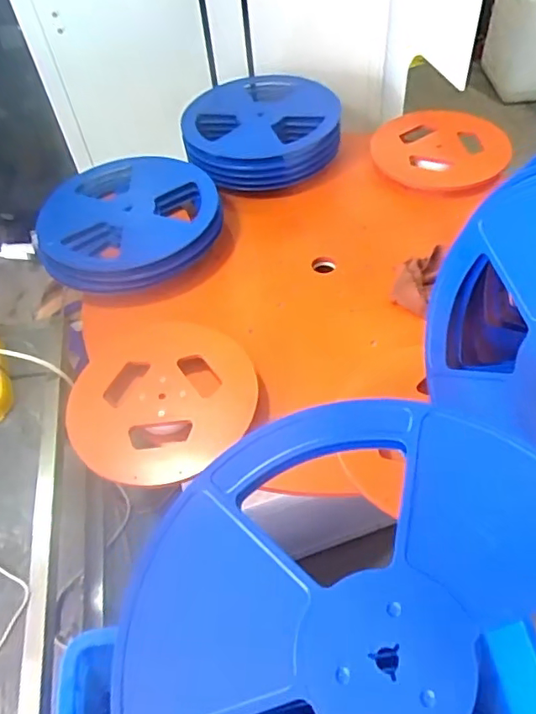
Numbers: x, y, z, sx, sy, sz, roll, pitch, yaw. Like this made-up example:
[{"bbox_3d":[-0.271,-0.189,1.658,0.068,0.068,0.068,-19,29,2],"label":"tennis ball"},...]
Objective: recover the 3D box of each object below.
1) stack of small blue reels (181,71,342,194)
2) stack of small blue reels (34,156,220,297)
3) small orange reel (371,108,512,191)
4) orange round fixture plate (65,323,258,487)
[{"bbox_3d":[-0.013,-0.482,1.179,0.318,0.080,0.304,-2,52,3],"label":"stack of small blue reels"},{"bbox_3d":[-0.252,-0.261,1.052,0.319,0.077,0.303,-11,52,-4],"label":"stack of small blue reels"},{"bbox_3d":[0.337,-0.410,1.102,0.253,0.032,0.230,-4,52,2],"label":"small orange reel"},{"bbox_3d":[-0.158,0.054,0.820,0.273,0.041,0.278,29,59,24],"label":"orange round fixture plate"}]

